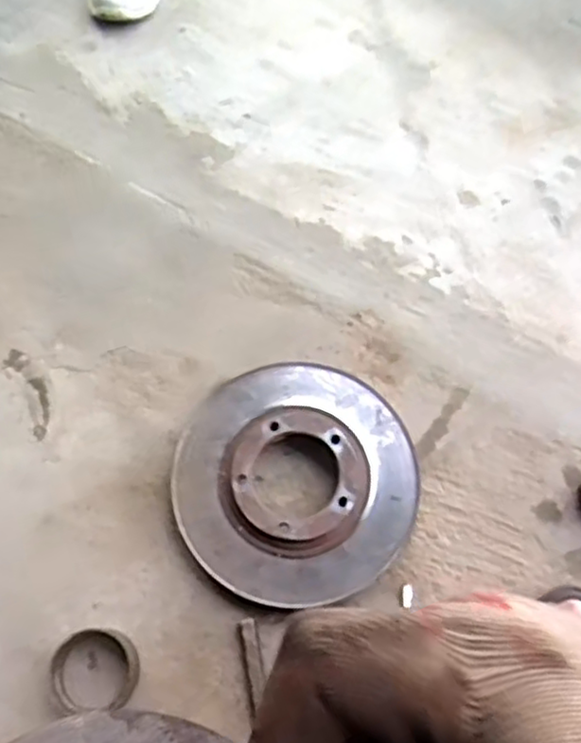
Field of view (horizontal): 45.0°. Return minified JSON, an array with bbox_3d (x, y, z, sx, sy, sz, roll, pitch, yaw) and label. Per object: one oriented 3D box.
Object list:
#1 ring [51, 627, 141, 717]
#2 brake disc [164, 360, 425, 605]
[{"bbox_3d":[-0.182,0.280,0.661,0.081,0.035,0.072,-6,70,-3],"label":"ring"},{"bbox_3d":[0.003,0.106,0.718,0.239,0.054,0.245,0,70,0],"label":"brake disc"}]

